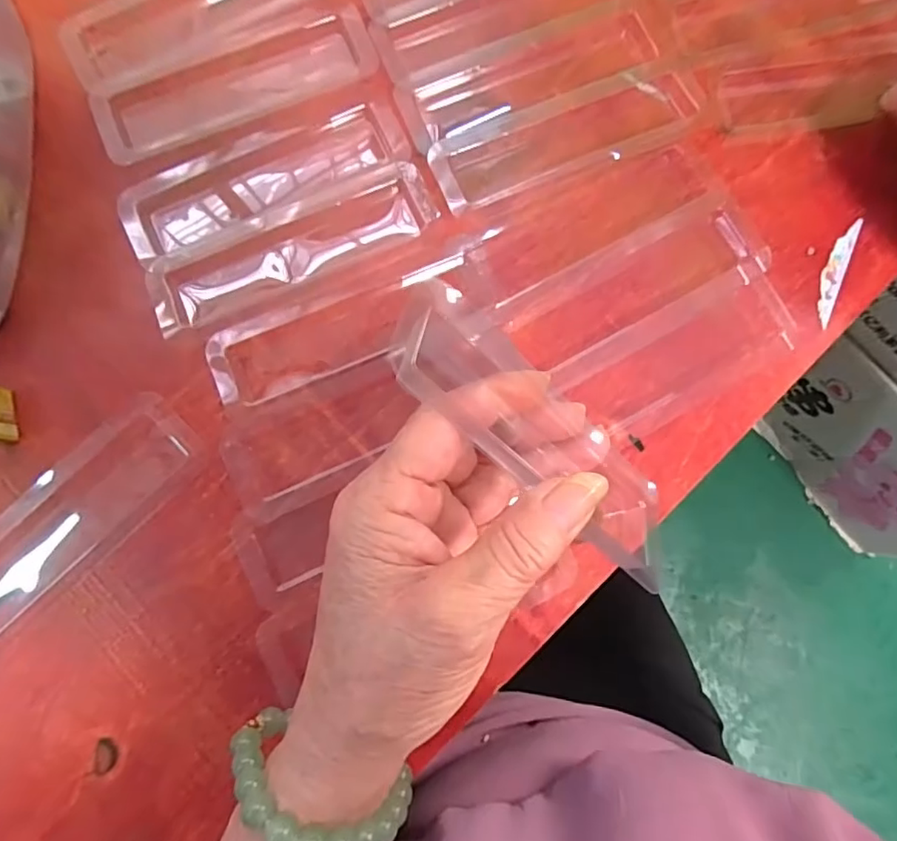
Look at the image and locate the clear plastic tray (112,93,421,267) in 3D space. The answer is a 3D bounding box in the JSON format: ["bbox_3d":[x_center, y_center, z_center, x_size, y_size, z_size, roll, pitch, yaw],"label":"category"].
[{"bbox_3d":[-0.090,-0.123,0.284,0.141,0.012,0.048,-27,83,-4],"label":"clear plastic tray"}]

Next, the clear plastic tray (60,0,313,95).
[{"bbox_3d":[-0.129,-0.216,0.294,0.135,0.010,0.051,-29,83,-4],"label":"clear plastic tray"}]

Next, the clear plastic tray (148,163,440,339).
[{"bbox_3d":[-0.075,-0.084,0.278,0.138,0.011,0.036,-23,83,-4],"label":"clear plastic tray"}]

